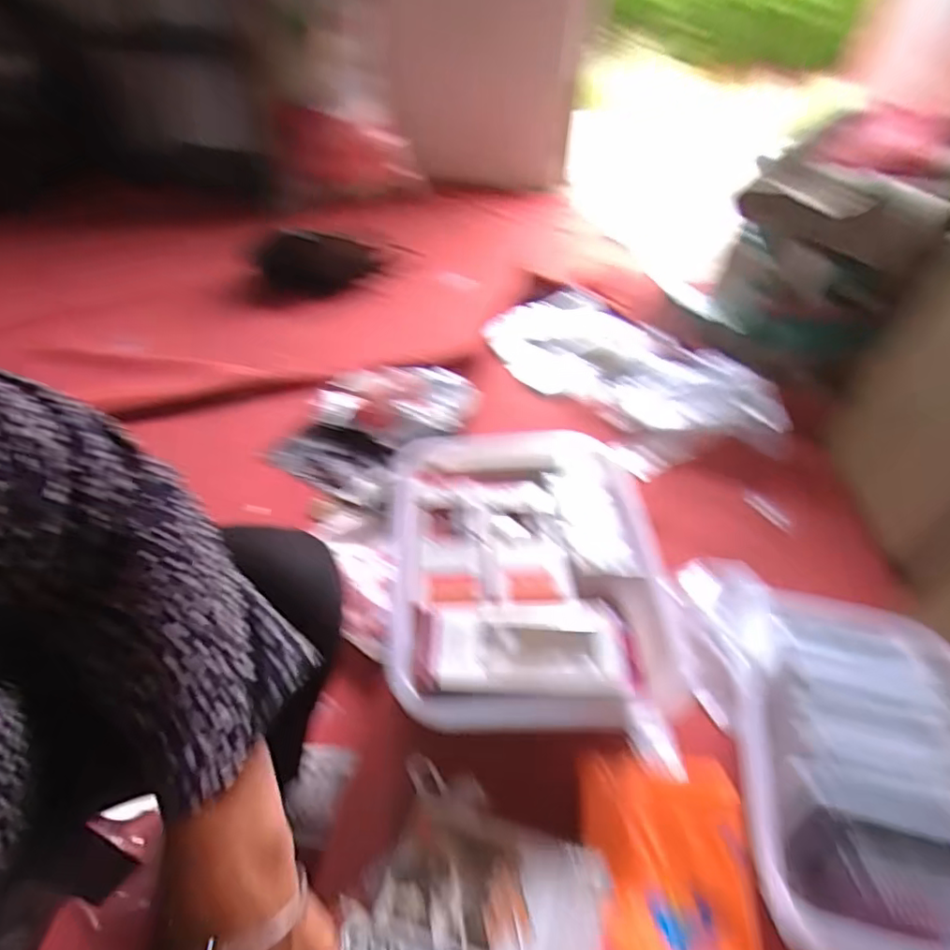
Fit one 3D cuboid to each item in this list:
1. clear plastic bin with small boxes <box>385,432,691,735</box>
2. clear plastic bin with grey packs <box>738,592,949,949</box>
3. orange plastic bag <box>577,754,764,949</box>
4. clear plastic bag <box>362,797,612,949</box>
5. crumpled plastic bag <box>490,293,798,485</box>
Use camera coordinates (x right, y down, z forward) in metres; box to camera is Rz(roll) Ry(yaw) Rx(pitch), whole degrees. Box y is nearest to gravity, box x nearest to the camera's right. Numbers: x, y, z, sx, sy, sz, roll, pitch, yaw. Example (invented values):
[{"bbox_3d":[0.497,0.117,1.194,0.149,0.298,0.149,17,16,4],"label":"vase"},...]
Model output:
[{"bbox_3d":[0.057,0.097,0.607,0.285,0.082,0.356,0,44,-3],"label":"clear plastic bin with small boxes"},{"bbox_3d":[0.334,0.255,0.482,0.206,0.081,0.306,12,45,8],"label":"clear plastic bin with grey packs"},{"bbox_3d":[0.146,0.322,0.443,0.125,0.037,0.186,6,44,3],"label":"orange plastic bag"},{"bbox_3d":[0.010,0.315,0.432,0.166,0.032,0.106,14,45,11],"label":"clear plastic bag"},{"bbox_3d":[0.253,-0.176,0.954,0.268,0.073,0.501,-24,51,-25],"label":"crumpled plastic bag"}]

